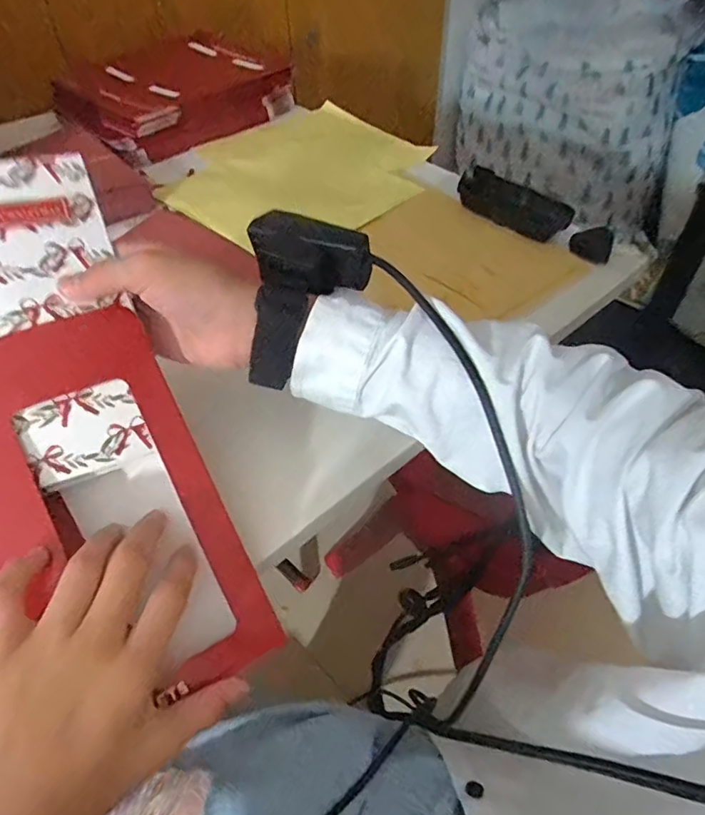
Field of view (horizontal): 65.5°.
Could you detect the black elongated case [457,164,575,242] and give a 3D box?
[{"bbox_3d":[0.159,-0.209,0.555,0.036,0.031,0.128,-29,53,-24],"label":"black elongated case"}]

